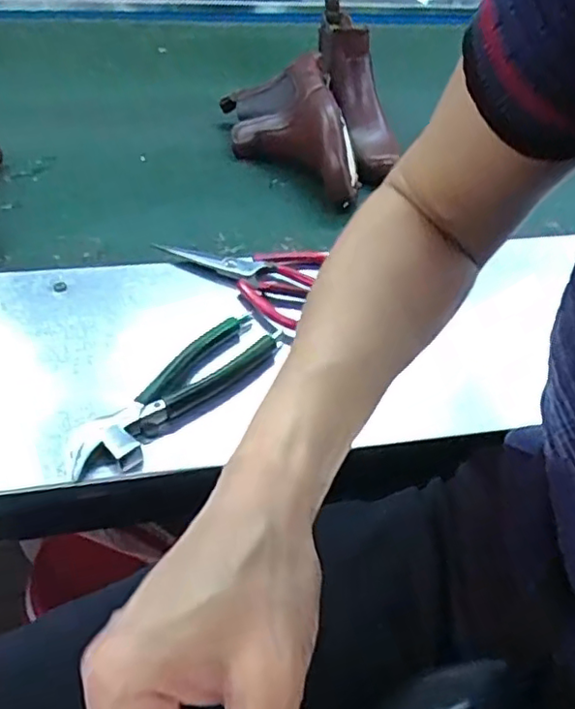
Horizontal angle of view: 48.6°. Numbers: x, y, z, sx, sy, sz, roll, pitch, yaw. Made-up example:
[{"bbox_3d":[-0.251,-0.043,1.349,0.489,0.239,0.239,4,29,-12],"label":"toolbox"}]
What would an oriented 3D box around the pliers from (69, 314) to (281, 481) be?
[{"bbox_3d":[-0.079,0.027,0.465,0.049,0.032,0.178,34,50,26],"label":"pliers"}]

